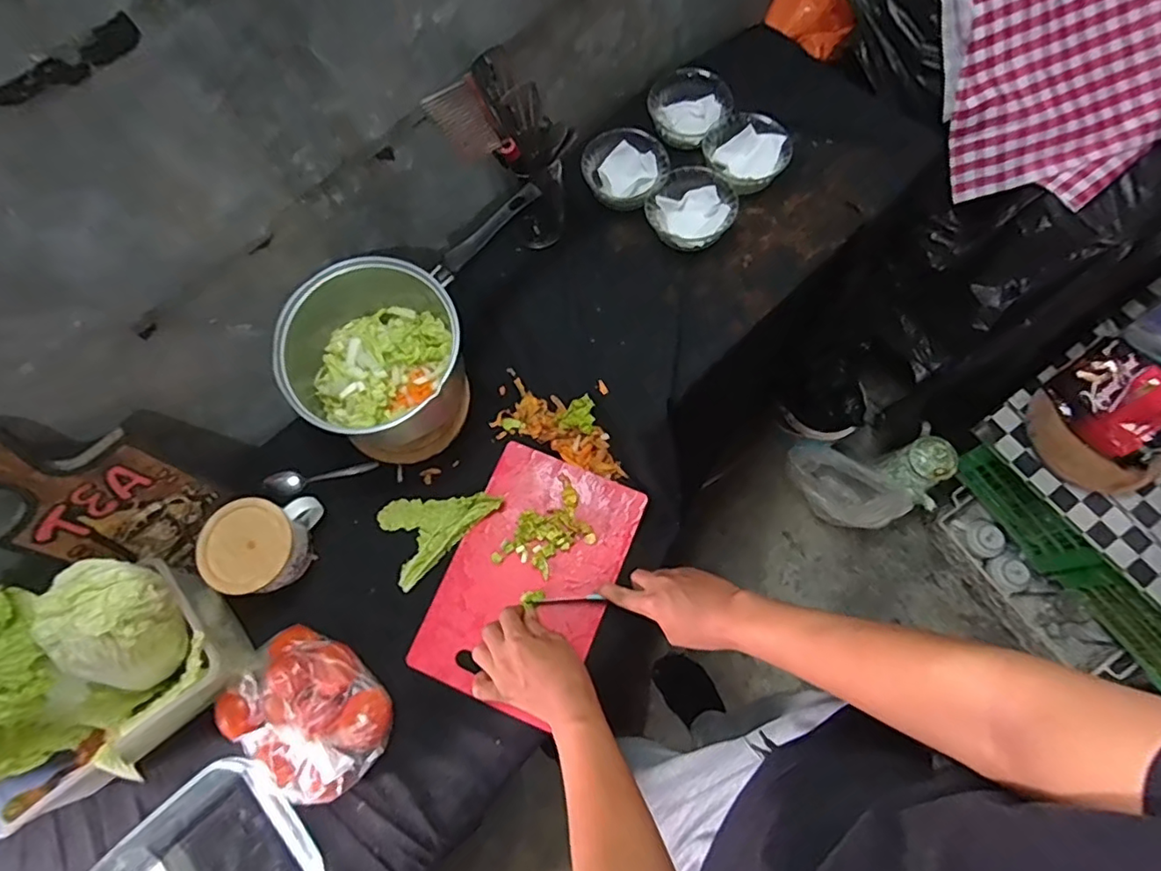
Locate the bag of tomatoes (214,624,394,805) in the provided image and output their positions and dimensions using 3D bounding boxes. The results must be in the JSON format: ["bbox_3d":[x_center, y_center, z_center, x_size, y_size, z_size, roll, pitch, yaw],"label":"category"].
[{"bbox_3d":[-0.283,0.286,0.603,0.167,0.071,0.131,27,75,11],"label":"bag of tomatoes"}]

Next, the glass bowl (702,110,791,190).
[{"bbox_3d":[0.213,-0.363,0.757,0.104,0.043,0.101,-1,72,2],"label":"glass bowl"}]

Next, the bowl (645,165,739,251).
[{"bbox_3d":[0.139,-0.282,0.736,0.104,0.046,0.097,-1,72,2],"label":"bowl"}]

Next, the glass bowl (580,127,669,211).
[{"bbox_3d":[0.063,-0.342,0.765,0.109,0.050,0.106,-1,72,2],"label":"glass bowl"}]

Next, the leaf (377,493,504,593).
[{"bbox_3d":[-0.179,0.098,0.694,0.142,0.015,0.096,-42,75,-11],"label":"leaf"}]

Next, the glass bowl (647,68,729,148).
[{"bbox_3d":[0.144,-0.433,0.785,0.105,0.059,0.093,5,72,4],"label":"glass bowl"}]

